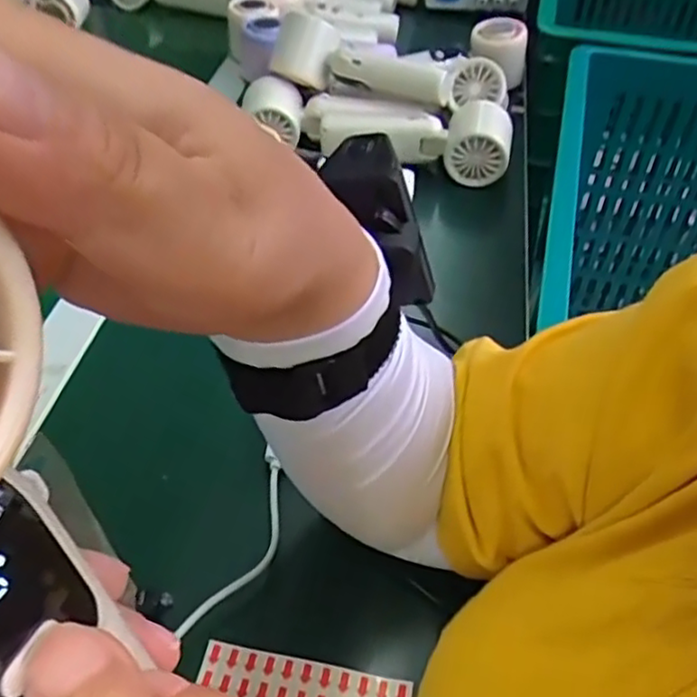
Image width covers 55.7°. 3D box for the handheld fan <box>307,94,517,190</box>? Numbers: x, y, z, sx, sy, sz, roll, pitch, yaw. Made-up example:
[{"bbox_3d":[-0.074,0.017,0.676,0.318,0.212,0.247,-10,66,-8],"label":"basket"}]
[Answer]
[{"bbox_3d":[0.049,-0.193,0.592,0.188,0.049,0.060,8,48,7],"label":"handheld fan"}]

